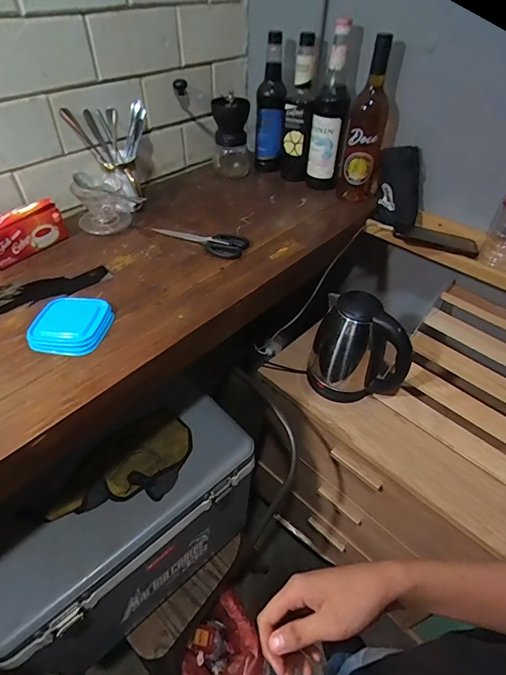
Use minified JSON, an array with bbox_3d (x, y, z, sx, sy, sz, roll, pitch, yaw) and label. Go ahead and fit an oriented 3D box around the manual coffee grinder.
[{"bbox_3d":[-0.087,-0.492,0.936,0.165,0.196,0.093,5,44,4],"label":"manual coffee grinder"}]

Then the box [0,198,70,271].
[{"bbox_3d":[-0.400,-0.179,0.672,0.045,0.077,0.142,30,51,27],"label":"box"}]

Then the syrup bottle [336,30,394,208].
[{"bbox_3d":[0.235,-0.425,0.791,0.079,0.299,0.073,13,45,12],"label":"syrup bottle"}]

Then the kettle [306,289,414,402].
[{"bbox_3d":[0.226,0.013,0.854,0.176,0.233,0.146,10,44,9],"label":"kettle"}]

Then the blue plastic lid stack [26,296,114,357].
[{"bbox_3d":[-0.262,-0.021,0.562,0.102,0.019,0.109,4,44,2],"label":"blue plastic lid stack"}]

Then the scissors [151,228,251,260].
[{"bbox_3d":[-0.105,-0.193,0.749,0.200,0.011,0.070,20,47,18],"label":"scissors"}]

